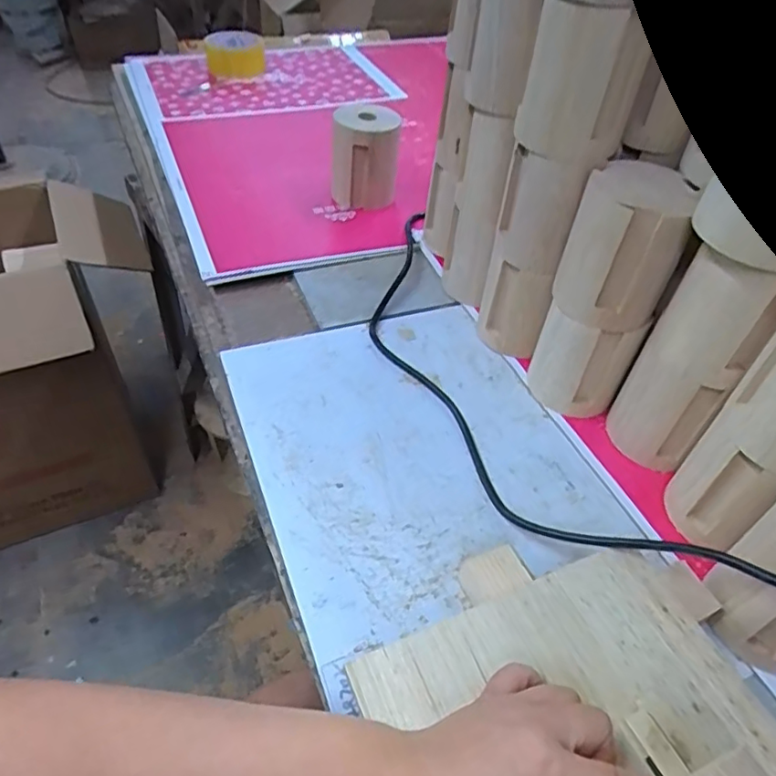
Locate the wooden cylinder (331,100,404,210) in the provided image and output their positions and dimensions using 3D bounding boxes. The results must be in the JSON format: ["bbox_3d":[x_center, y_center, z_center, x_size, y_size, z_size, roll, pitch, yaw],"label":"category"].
[{"bbox_3d":[-0.029,-0.282,0.737,0.083,0.112,0.068,5,46,1],"label":"wooden cylinder"}]

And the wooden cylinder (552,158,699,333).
[{"bbox_3d":[0.177,-0.107,0.447,0.075,0.101,0.075,18,47,13],"label":"wooden cylinder"}]

